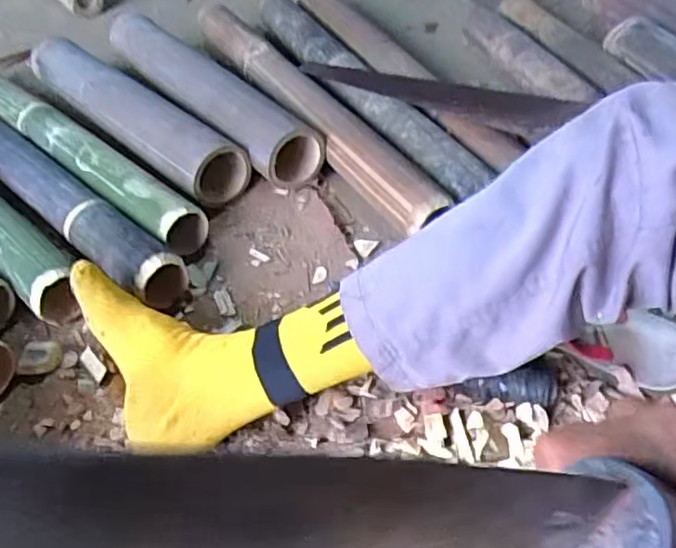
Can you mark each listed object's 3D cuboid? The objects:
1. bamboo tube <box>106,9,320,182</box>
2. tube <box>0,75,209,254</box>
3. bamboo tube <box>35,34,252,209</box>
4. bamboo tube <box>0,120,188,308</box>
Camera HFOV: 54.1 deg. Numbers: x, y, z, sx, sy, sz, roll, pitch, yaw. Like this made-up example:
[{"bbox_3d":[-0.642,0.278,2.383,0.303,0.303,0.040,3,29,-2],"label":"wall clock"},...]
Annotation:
[{"bbox_3d":[-0.194,-0.259,0.915,0.075,0.074,0.477,-32,50,-23],"label":"bamboo tube"},{"bbox_3d":[-0.383,-0.184,0.890,0.057,0.058,0.630,-37,52,-27],"label":"tube"},{"bbox_3d":[-0.295,-0.228,0.899,0.073,0.072,0.482,-35,52,-26],"label":"bamboo tube"},{"bbox_3d":[-0.397,-0.135,0.837,0.064,0.057,0.651,-37,52,-27],"label":"bamboo tube"}]

